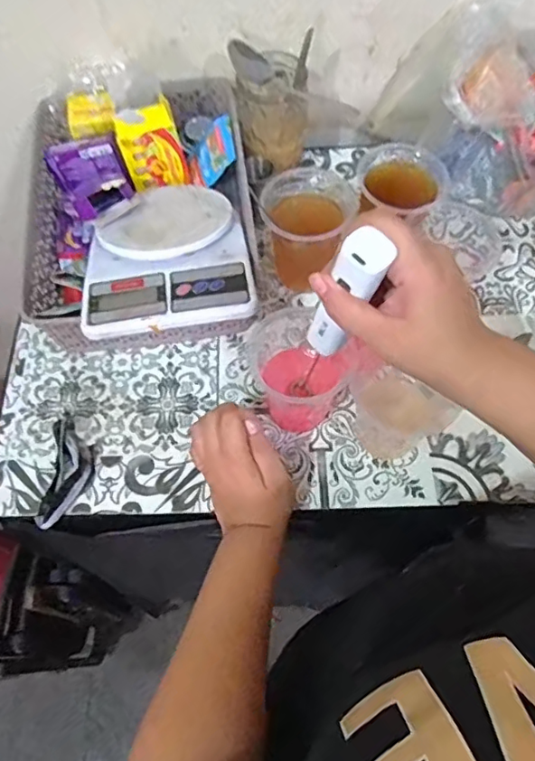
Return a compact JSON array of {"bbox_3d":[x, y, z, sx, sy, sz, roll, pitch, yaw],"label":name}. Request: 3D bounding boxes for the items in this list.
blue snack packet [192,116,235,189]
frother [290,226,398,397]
[{"bbox_3d":[-0.059,-0.259,0.631,0.058,0.006,0.071,-37,55,29],"label":"blue snack packet"},{"bbox_3d":[0.045,-0.037,0.415,0.039,0.224,0.031,-25,76,-9],"label":"frother"}]

